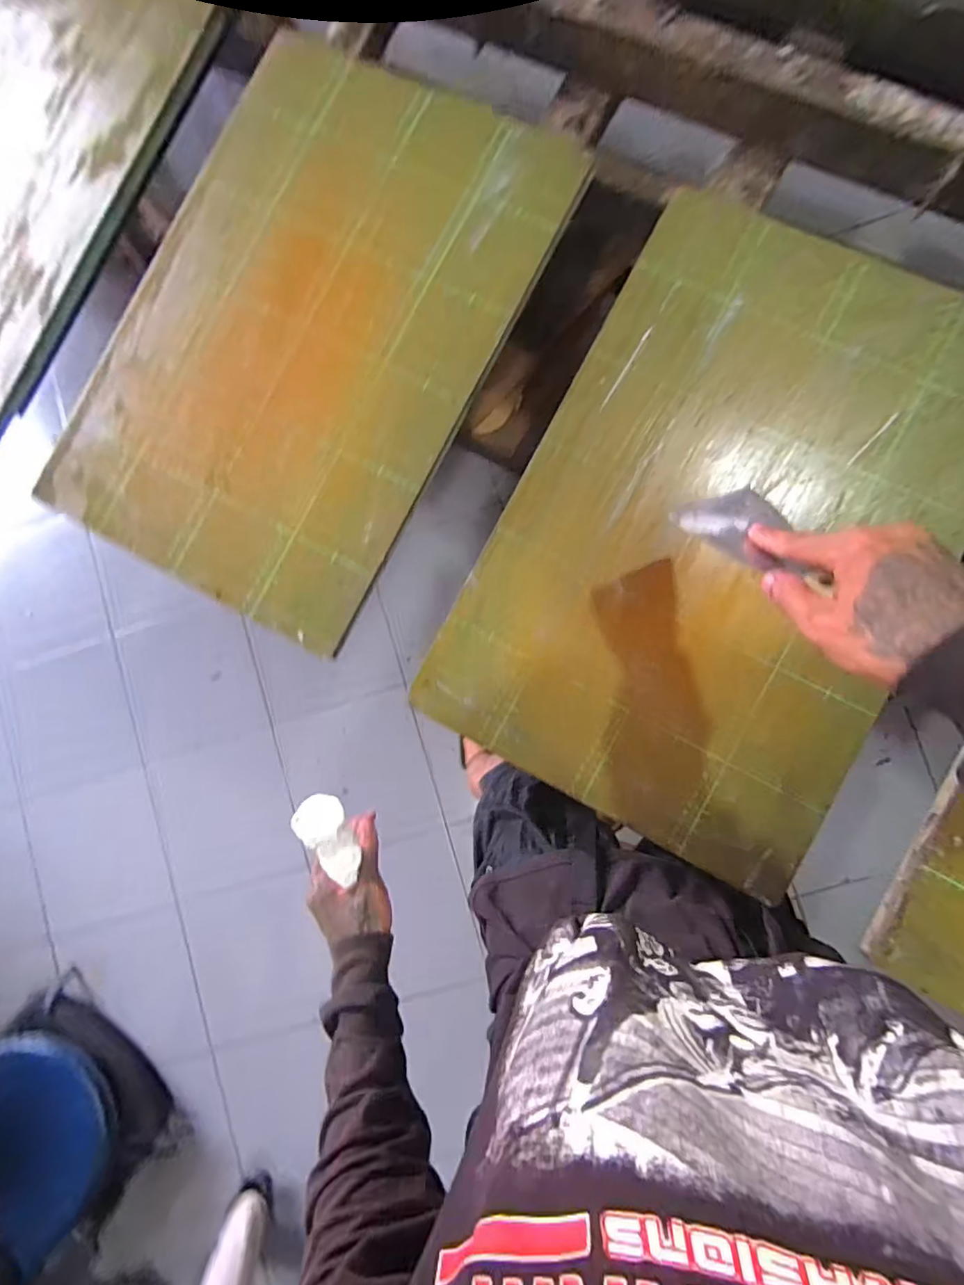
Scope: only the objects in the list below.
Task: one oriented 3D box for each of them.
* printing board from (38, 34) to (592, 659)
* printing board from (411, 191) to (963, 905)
[{"bbox_3d":[-0.189,-0.329,0.575,0.390,0.018,0.576,29,90,6],"label":"printing board"},{"bbox_3d":[0.236,-0.110,0.520,0.391,0.017,0.599,28,90,6],"label":"printing board"}]

